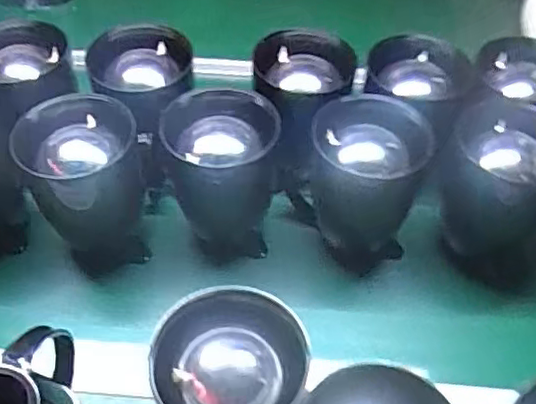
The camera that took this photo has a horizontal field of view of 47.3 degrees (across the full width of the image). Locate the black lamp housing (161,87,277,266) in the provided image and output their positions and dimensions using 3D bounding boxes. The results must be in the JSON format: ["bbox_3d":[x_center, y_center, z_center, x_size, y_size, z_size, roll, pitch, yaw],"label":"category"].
[{"bbox_3d":[-0.054,-0.030,0.741,0.130,0.194,0.118,-6,52,-7],"label":"black lamp housing"}]

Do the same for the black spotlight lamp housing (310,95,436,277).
[{"bbox_3d":[0.118,-0.019,0.752,0.124,0.188,0.124,1,52,-1],"label":"black spotlight lamp housing"}]

